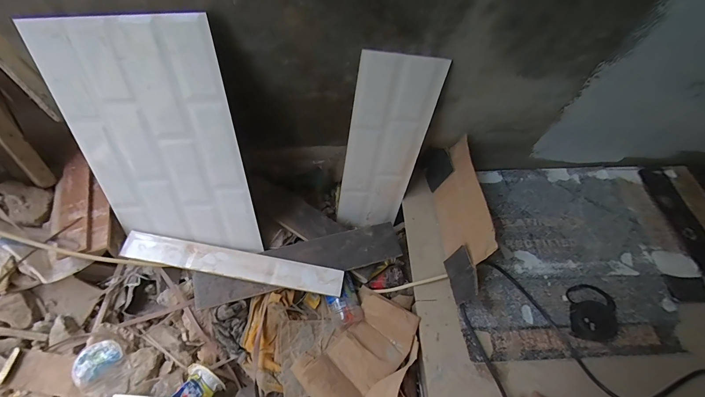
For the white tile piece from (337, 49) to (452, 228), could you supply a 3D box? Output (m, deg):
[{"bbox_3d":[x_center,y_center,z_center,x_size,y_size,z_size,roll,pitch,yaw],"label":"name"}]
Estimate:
[{"bbox_3d":[0.058,-0.080,0.597,0.139,0.405,0.016,6,46,-5],"label":"white tile piece"}]

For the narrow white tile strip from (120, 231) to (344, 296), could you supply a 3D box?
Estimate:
[{"bbox_3d":[-0.211,0.120,0.556,0.387,0.010,0.052,12,67,-5],"label":"narrow white tile strip"}]

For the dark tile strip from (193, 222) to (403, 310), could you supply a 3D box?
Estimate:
[{"bbox_3d":[-0.095,0.123,0.592,0.391,0.012,0.076,-11,69,-14],"label":"dark tile strip"}]

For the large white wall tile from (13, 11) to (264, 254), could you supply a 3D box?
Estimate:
[{"bbox_3d":[-0.303,-0.070,0.488,0.251,0.384,0.008,-2,31,1],"label":"large white wall tile"}]

